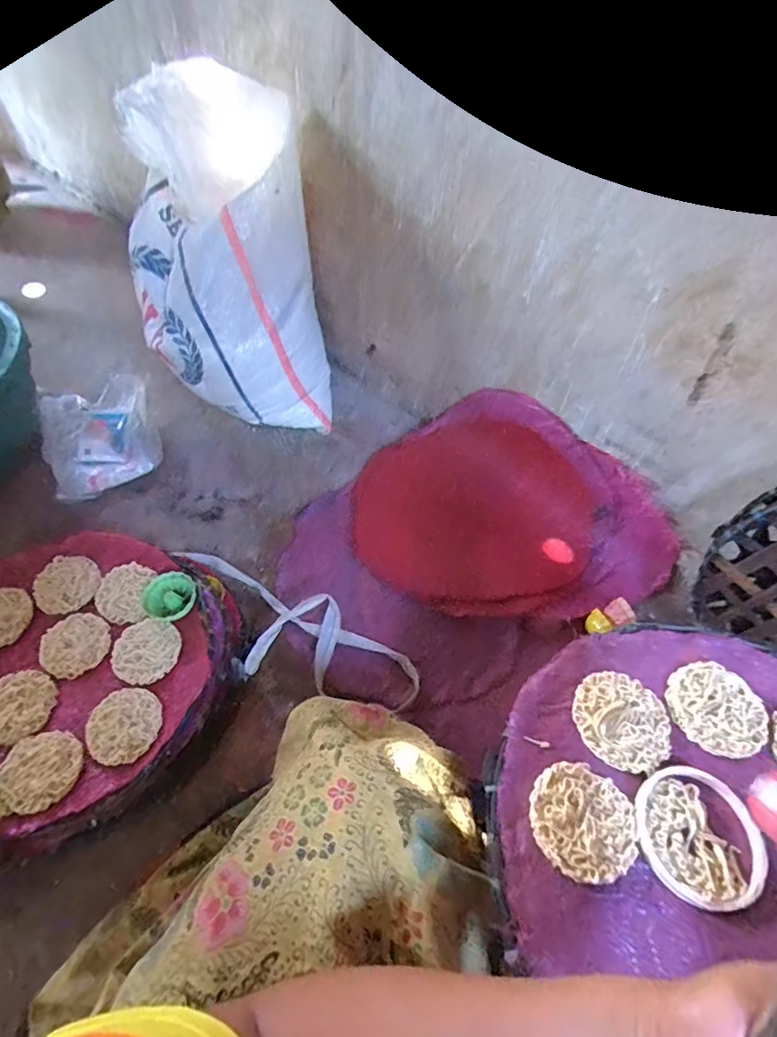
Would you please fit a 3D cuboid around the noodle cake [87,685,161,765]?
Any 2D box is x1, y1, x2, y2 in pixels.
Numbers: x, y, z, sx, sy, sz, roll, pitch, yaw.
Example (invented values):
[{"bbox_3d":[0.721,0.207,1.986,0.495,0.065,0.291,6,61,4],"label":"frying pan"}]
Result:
[{"bbox_3d":[-0.285,0.220,0.558,0.078,0.009,0.076,25,55,17],"label":"noodle cake"}]

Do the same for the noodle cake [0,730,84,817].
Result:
[{"bbox_3d":[-0.351,0.256,0.527,0.069,0.016,0.073,1,52,-1],"label":"noodle cake"}]

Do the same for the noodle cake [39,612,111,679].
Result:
[{"bbox_3d":[-0.370,0.145,0.614,0.073,0.014,0.077,1,52,-1],"label":"noodle cake"}]

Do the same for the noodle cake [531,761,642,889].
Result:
[{"bbox_3d":[0.145,0.223,0.386,0.074,0.011,0.076,1,52,-1],"label":"noodle cake"}]

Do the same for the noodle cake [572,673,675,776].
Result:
[{"bbox_3d":[0.194,0.165,0.430,0.074,0.011,0.076,1,52,-1],"label":"noodle cake"}]

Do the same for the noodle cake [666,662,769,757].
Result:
[{"bbox_3d":[0.276,0.160,0.440,0.070,0.011,0.074,1,52,-1],"label":"noodle cake"}]

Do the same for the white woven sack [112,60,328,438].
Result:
[{"bbox_3d":[-0.252,-0.377,0.824,0.284,0.457,0.209,-4,52,-5],"label":"white woven sack"}]

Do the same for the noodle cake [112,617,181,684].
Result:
[{"bbox_3d":[-0.285,0.155,0.609,0.075,0.014,0.072,1,52,-1],"label":"noodle cake"}]

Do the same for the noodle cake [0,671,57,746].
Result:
[{"bbox_3d":[-0.403,0.203,0.567,0.075,0.012,0.072,1,52,-1],"label":"noodle cake"}]

